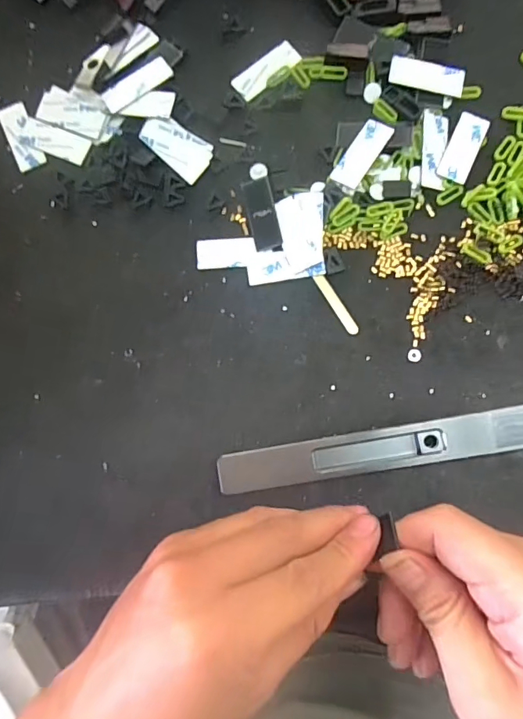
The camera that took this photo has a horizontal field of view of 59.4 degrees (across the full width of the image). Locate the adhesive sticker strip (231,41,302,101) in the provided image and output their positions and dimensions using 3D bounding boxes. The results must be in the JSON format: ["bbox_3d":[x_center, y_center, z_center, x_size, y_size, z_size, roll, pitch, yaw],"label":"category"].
[{"bbox_3d":[0.004,-0.205,0.325,0.052,0.004,0.020,-39,83,-3],"label":"adhesive sticker strip"}]

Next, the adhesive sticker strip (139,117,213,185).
[{"bbox_3d":[-0.058,-0.147,0.315,0.052,0.004,0.028,42,90,3],"label":"adhesive sticker strip"}]

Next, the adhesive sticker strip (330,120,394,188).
[{"bbox_3d":[0.068,-0.138,0.309,0.019,0.007,0.049,33,85,5],"label":"adhesive sticker strip"}]

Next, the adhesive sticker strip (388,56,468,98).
[{"bbox_3d":[0.113,-0.193,0.312,0.051,0.004,0.019,11,93,-2],"label":"adhesive sticker strip"}]

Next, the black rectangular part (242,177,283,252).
[{"bbox_3d":[0.001,-0.099,0.310,0.019,0.004,0.050,-12,83,0],"label":"black rectangular part"}]

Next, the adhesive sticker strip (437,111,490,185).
[{"bbox_3d":[0.136,-0.143,0.308,0.020,0.004,0.052,24,85,5],"label":"adhesive sticker strip"}]

